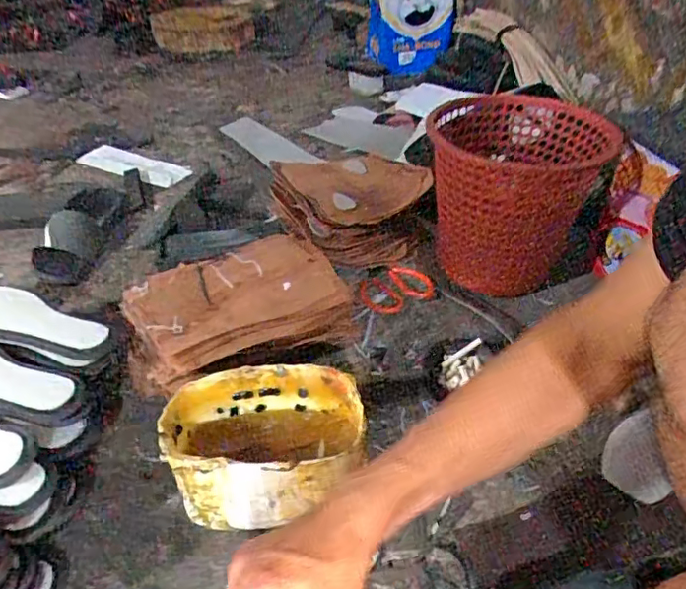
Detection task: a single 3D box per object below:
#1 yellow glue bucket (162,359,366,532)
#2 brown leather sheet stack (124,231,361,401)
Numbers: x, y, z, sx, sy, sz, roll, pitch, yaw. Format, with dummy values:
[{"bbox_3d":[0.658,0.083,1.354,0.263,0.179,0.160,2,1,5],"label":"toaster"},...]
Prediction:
[{"bbox_3d":[-0.080,0.166,0.582,0.200,0.130,0.127,-1,41,1],"label":"yellow glue bucket"},{"bbox_3d":[-0.144,0.021,0.770,0.299,0.068,0.204,-17,42,-17],"label":"brown leather sheet stack"}]

